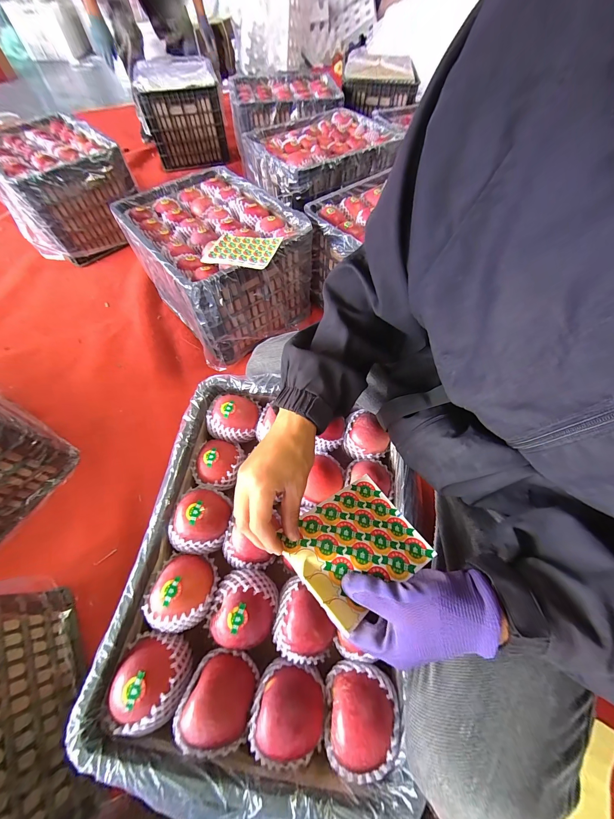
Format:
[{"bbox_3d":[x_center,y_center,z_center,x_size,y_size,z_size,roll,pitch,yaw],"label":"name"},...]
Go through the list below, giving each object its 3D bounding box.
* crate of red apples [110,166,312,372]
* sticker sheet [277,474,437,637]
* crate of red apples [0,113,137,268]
[{"bbox_3d":[-0.264,-0.456,0.899,0.398,0.289,0.522,-34,66,-17],"label":"crate of red apples"},{"bbox_3d":[0.053,0.147,0.311,0.133,0.008,0.111,-23,53,-26],"label":"sticker sheet"},{"bbox_3d":[-0.956,-0.850,1.114,0.481,0.290,0.433,36,67,18],"label":"crate of red apples"}]

